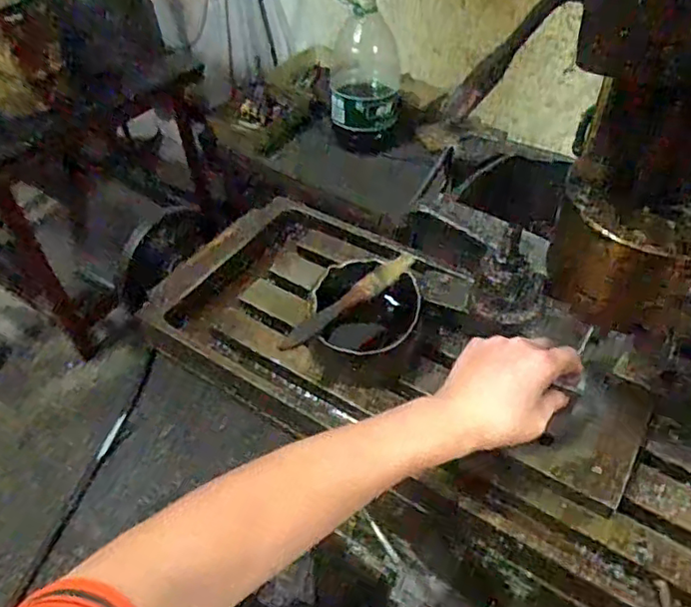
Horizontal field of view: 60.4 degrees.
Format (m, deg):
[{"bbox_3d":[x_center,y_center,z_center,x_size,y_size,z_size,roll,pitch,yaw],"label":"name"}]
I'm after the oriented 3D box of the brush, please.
[{"bbox_3d":[0.007,-0.004,0.538,0.155,0.025,0.020,-33,54,-25],"label":"brush"}]

